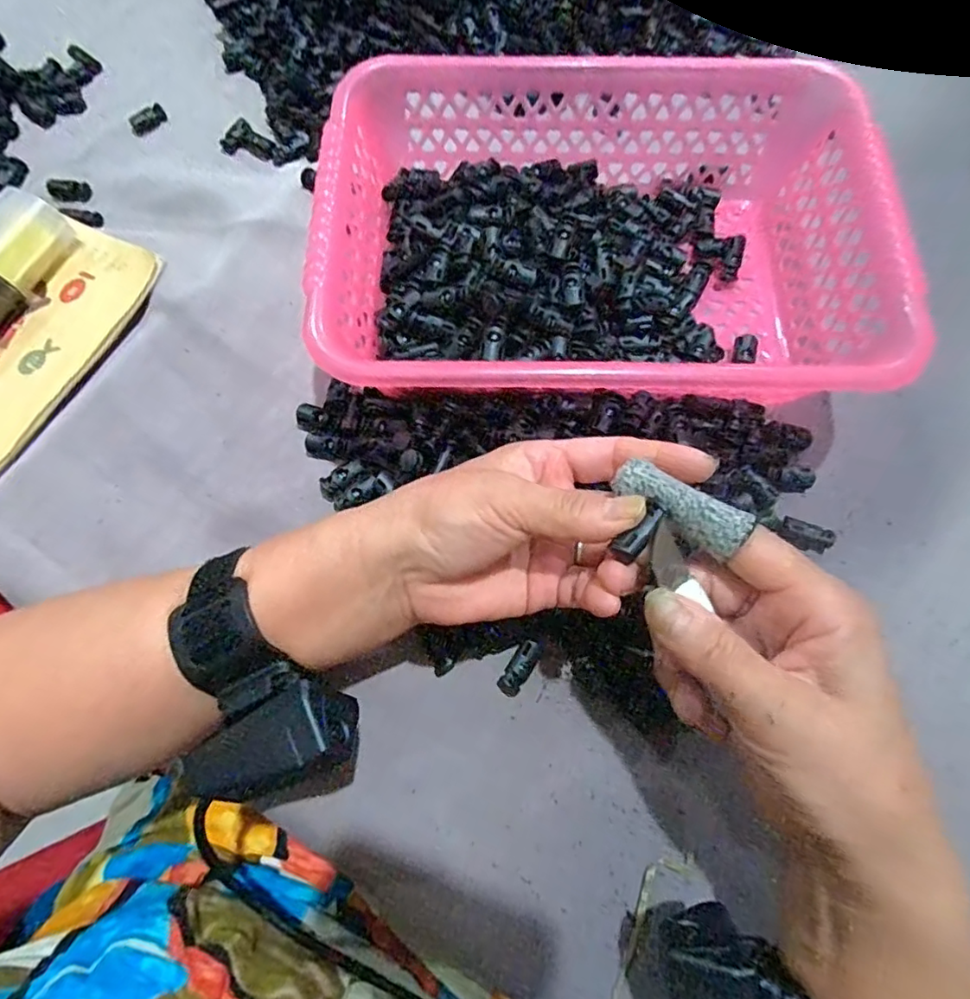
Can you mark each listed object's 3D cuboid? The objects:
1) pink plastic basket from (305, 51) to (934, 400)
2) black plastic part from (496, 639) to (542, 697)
[{"bbox_3d":[0.064,-0.146,0.331,0.299,0.079,0.208,0,72,0],"label":"pink plastic basket"},{"bbox_3d":[0.018,0.087,0.289,0.012,0.011,0.030,33,75,11],"label":"black plastic part"}]

